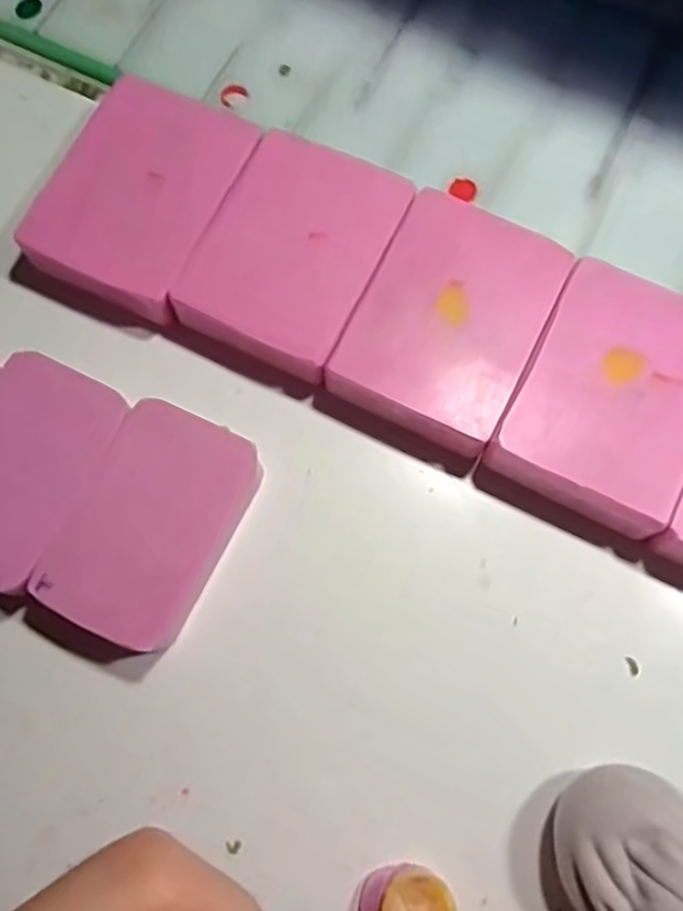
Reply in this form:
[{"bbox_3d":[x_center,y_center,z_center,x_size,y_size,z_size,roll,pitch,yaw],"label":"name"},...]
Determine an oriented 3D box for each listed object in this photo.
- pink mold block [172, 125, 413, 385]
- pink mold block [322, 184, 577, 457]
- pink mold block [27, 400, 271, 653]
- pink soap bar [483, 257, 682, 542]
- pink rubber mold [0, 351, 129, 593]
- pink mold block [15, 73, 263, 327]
[{"bbox_3d":[-0.016,-0.070,0.250,0.057,0.013,0.079,25,75,7],"label":"pink mold block"},{"bbox_3d":[0.036,-0.045,0.244,0.057,0.014,0.079,26,75,7],"label":"pink mold block"},{"bbox_3d":[-0.059,0.022,0.227,0.044,0.021,0.072,22,75,7],"label":"pink mold block"},{"bbox_3d":[0.088,-0.019,0.236,0.057,0.015,0.079,26,75,8],"label":"pink soap bar"},{"bbox_3d":[-0.101,0.006,0.232,0.044,0.021,0.070,24,75,7],"label":"pink rubber mold"},{"bbox_3d":[-0.070,-0.091,0.256,0.058,0.019,0.075,24,75,7],"label":"pink mold block"}]

